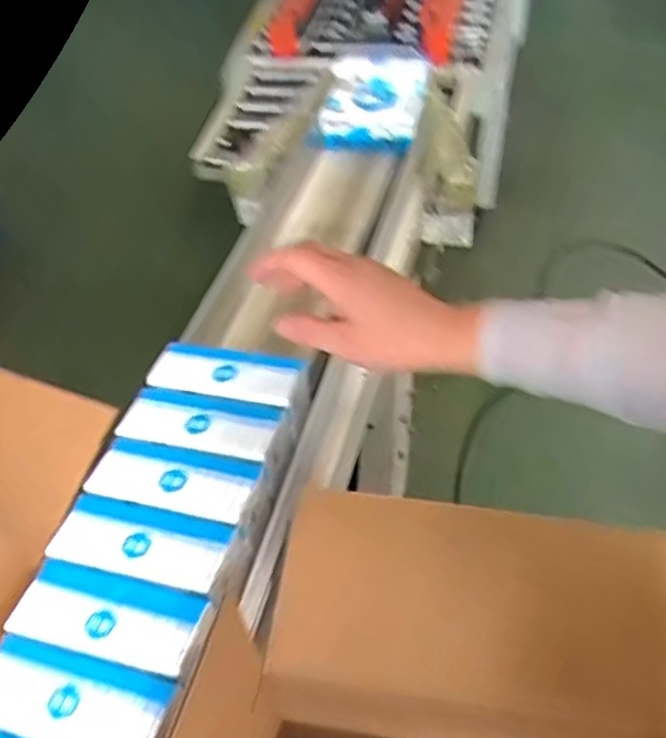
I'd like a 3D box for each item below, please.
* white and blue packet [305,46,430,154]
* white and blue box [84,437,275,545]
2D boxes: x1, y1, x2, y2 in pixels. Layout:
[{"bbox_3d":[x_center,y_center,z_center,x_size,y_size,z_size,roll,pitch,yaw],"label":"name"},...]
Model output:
[{"bbox_3d":[0.052,-0.375,1.003,0.164,0.034,0.142,12,81,30],"label":"white and blue packet"},{"bbox_3d":[-0.128,0.111,0.609,0.143,0.056,0.060,8,50,13],"label":"white and blue box"}]

